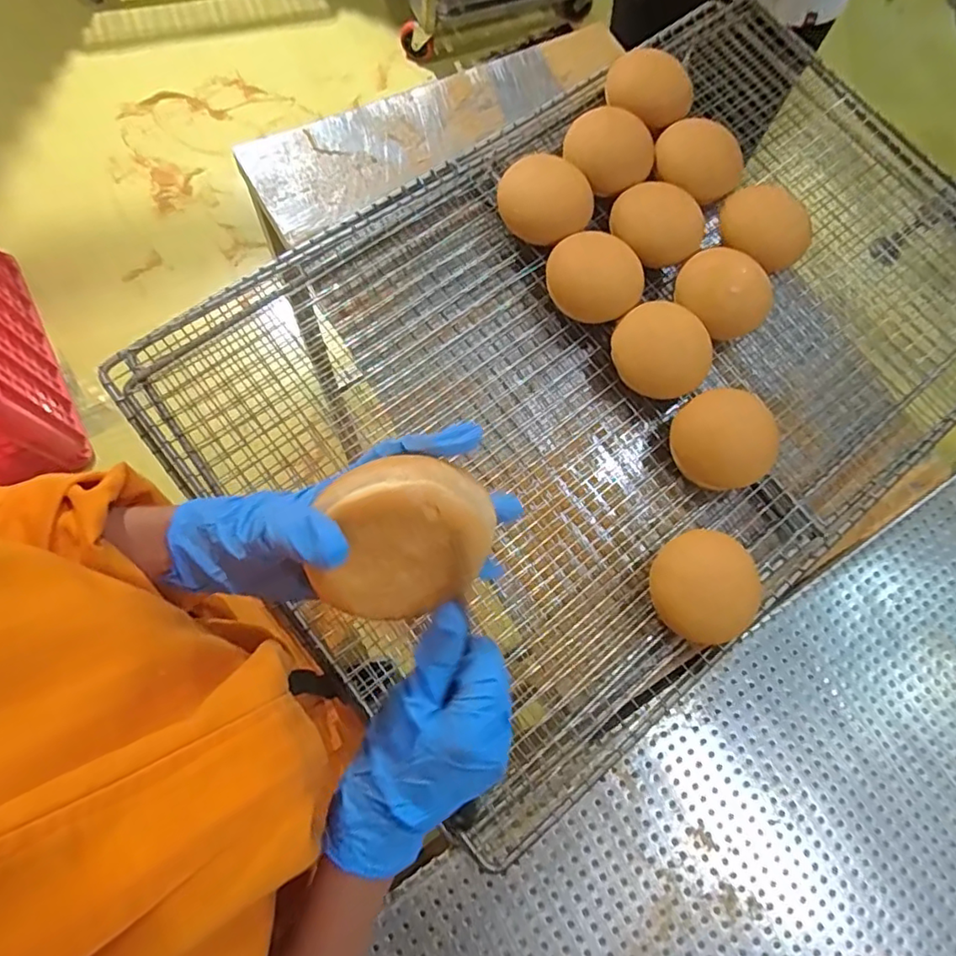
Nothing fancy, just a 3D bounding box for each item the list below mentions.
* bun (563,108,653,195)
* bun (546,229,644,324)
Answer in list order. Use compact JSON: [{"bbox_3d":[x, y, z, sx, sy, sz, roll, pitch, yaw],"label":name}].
[{"bbox_3d":[0.140,-0.355,0.637,0.097,0.049,0.074,43,75,6],"label":"bun"},{"bbox_3d":[0.120,-0.205,0.601,0.097,0.048,0.081,26,74,1],"label":"bun"}]

